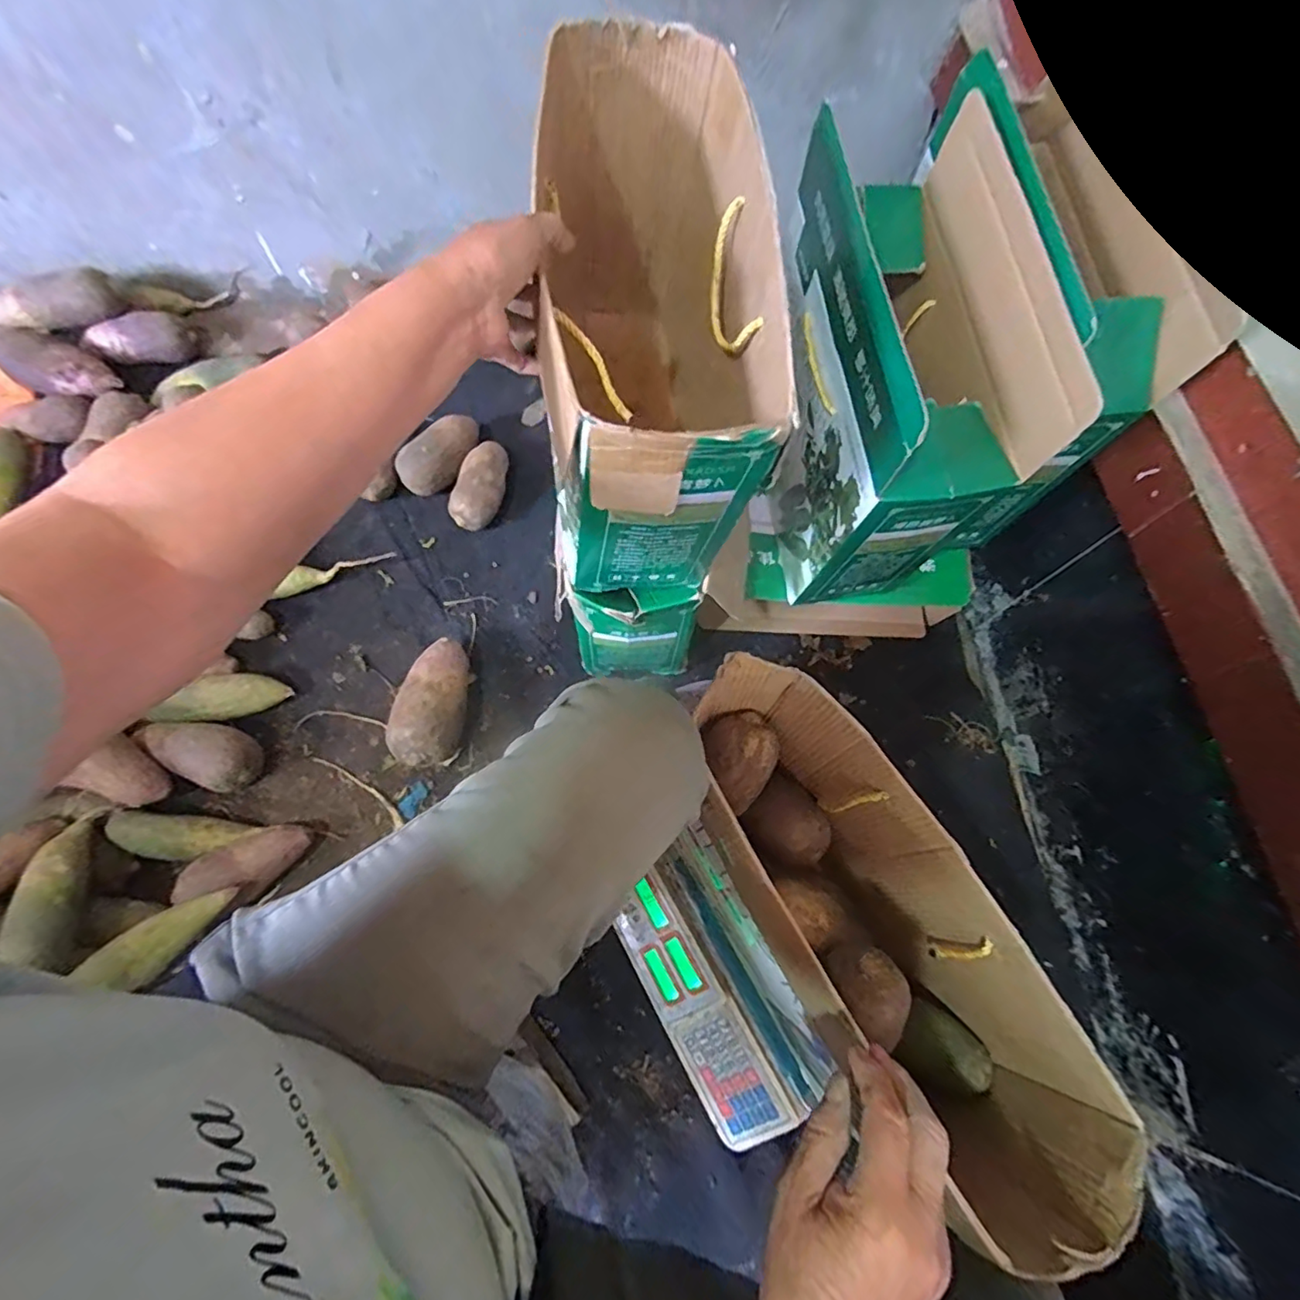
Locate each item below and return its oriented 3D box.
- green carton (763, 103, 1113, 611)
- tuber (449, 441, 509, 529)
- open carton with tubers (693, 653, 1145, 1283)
[{"bbox_3d":[0.238,-0.276,0.634,0.150,0.349,0.354,-7,69,-6],"label":"green carton"},{"bbox_3d":[-0.261,-0.252,0.904,0.072,0.065,0.155,12,68,2],"label":"tuber"},{"bbox_3d":[0.161,0.213,0.480,0.140,0.179,0.405,-28,70,-13],"label":"open carton with tubers"}]

